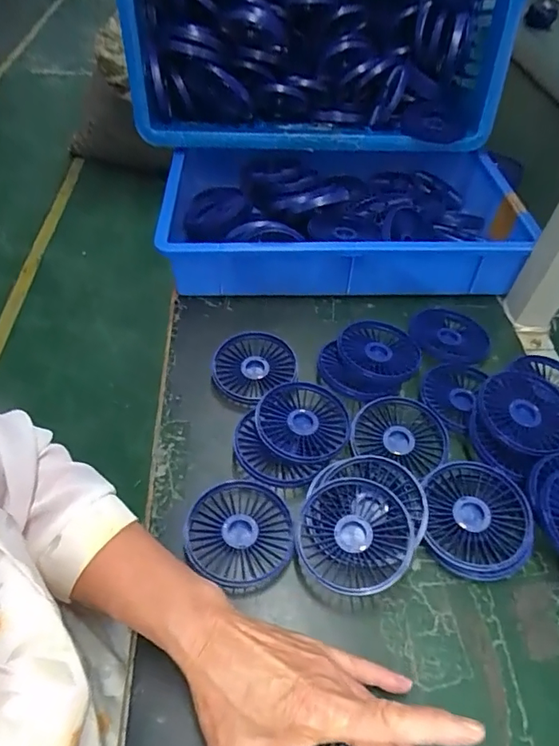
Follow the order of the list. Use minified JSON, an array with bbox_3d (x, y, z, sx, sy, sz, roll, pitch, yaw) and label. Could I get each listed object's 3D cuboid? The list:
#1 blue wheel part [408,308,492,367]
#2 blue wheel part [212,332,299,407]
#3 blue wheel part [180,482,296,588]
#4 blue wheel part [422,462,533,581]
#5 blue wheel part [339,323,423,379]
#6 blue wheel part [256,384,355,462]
[{"bbox_3d":[0.190,-0.044,0.555,0.086,0.011,0.090,2,51,-2],"label":"blue wheel part"},{"bbox_3d":[-0.026,-0.005,0.523,0.087,0.026,0.078,-26,57,-23],"label":"blue wheel part"},{"bbox_3d":[-0.032,0.131,0.405,0.085,0.019,0.084,2,51,-2],"label":"blue wheel part"},{"bbox_3d":[0.160,0.121,0.409,0.082,0.029,0.088,2,51,-2],"label":"blue wheel part"},{"bbox_3d":[0.104,-0.024,0.527,0.083,0.019,0.083,2,51,-2],"label":"blue wheel part"},{"bbox_3d":[0.023,0.046,0.468,0.088,0.012,0.082,2,51,-2],"label":"blue wheel part"}]

